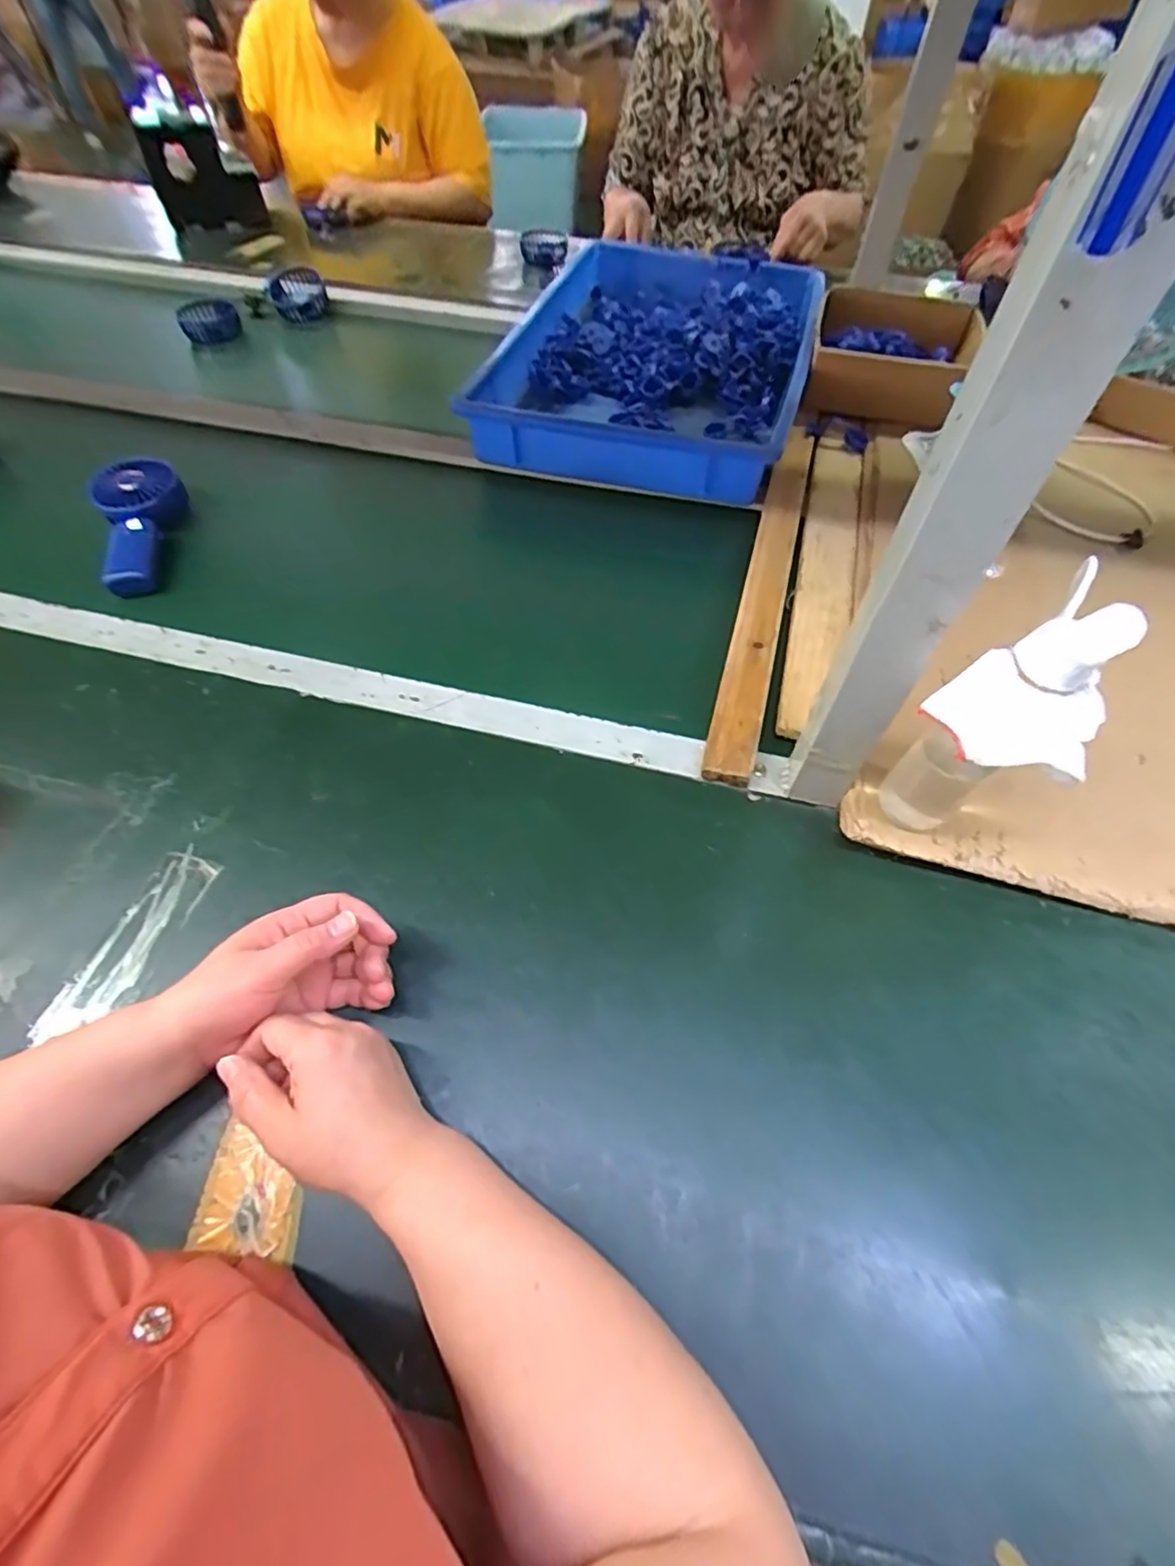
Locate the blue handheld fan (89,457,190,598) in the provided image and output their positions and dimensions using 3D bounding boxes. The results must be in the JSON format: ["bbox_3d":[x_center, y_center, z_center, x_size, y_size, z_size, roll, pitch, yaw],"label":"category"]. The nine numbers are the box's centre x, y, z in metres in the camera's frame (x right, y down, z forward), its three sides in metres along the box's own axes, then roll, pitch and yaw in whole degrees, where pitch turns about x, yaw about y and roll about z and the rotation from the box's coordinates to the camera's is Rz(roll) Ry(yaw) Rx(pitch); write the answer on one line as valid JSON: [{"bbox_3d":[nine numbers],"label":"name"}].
[{"bbox_3d":[-0.468,-0.275,0.654,0.082,0.039,0.172,-18,59,-11],"label":"blue handheld fan"}]

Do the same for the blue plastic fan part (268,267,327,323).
[{"bbox_3d":[-0.464,-0.792,1.010,0.091,0.047,0.098,-18,59,-11],"label":"blue plastic fan part"}]

